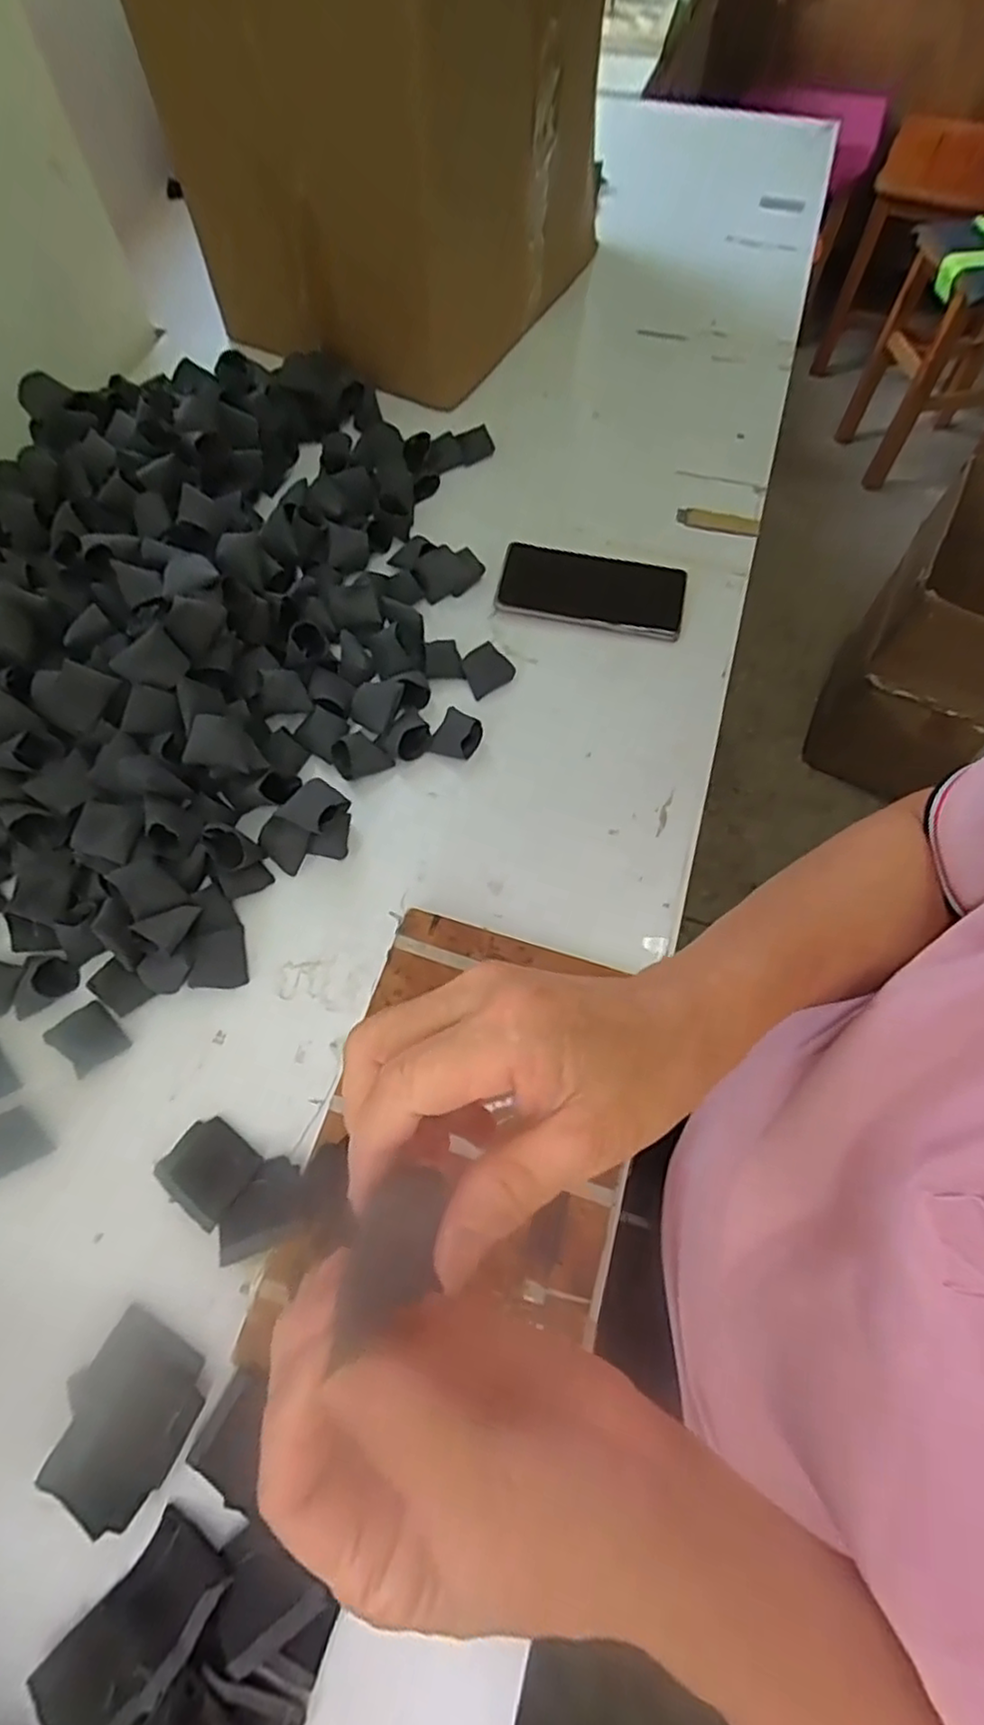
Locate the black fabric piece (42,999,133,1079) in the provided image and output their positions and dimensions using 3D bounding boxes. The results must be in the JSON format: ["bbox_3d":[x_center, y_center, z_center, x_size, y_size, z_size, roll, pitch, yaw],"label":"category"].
[{"bbox_3d":[-0.263,0.115,0.448,0.036,0.008,0.040,-41,72,-17],"label":"black fabric piece"}]

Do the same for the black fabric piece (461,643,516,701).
[{"bbox_3d":[-0.004,-0.160,0.569,0.041,0.007,0.038,-35,85,-10],"label":"black fabric piece"}]

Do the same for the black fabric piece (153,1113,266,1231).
[{"bbox_3d":[-0.171,0.184,0.415,0.052,0.005,0.048,35,70,15],"label":"black fabric piece"}]

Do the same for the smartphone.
[{"bbox_3d":[0.087,-0.238,0.603,0.159,0.016,0.076,10,66,4],"label":"smartphone"}]

